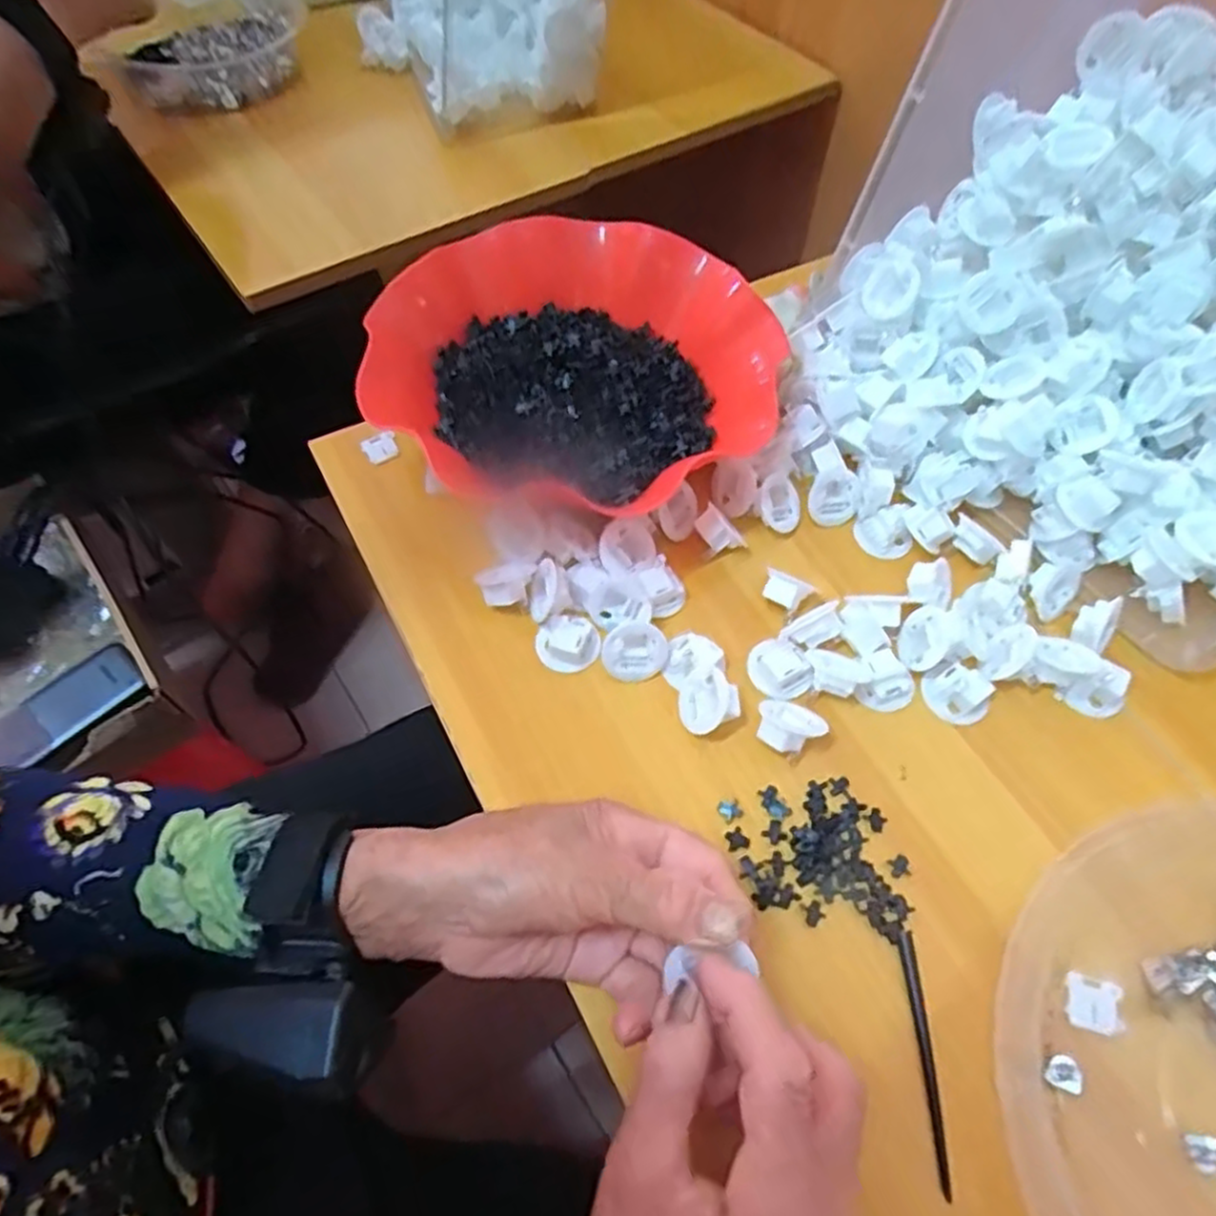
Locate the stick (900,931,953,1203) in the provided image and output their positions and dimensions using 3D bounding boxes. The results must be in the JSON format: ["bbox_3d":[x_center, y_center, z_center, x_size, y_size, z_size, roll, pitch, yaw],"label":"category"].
[{"bbox_3d":[0.124,0.174,0.290,0.005,0.004,0.088,0,61,2],"label":"stick"}]

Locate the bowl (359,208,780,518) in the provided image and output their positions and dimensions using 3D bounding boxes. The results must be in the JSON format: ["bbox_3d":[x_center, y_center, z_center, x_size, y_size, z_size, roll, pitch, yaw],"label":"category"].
[{"bbox_3d":[-0.020,-0.137,0.435,0.225,0.060,0.197,-26,64,-12],"label":"bowl"}]

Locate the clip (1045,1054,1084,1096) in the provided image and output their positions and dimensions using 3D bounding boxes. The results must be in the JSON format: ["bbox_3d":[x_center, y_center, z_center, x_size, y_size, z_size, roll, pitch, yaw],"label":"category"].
[{"bbox_3d":[0.174,0.178,0.286,0.013,0.004,0.012,-1,61,1],"label":"clip"}]

